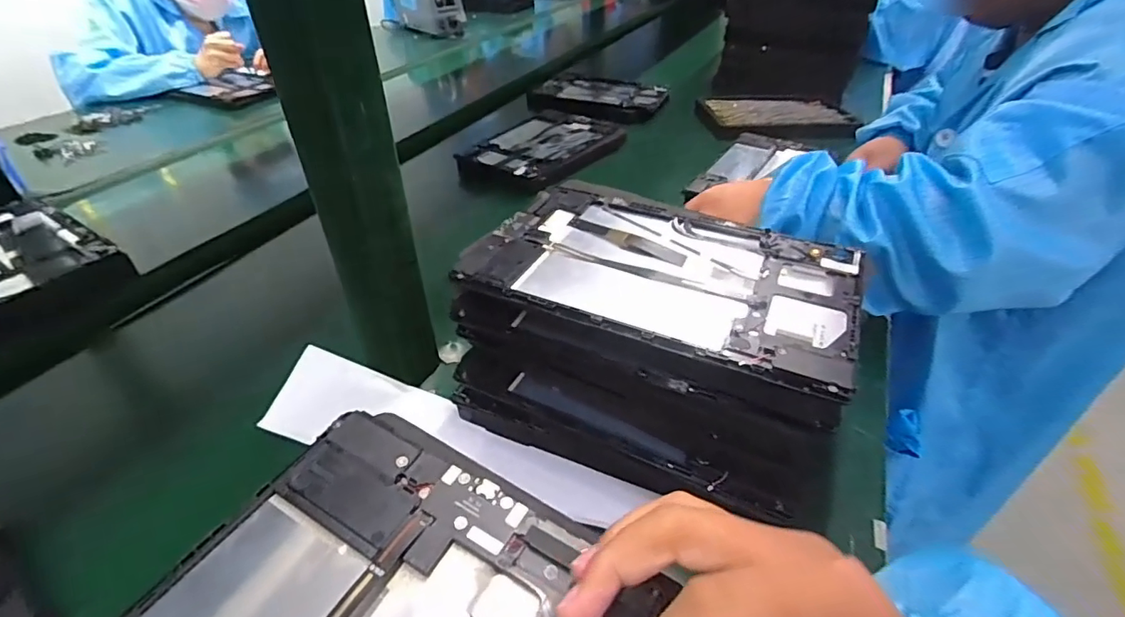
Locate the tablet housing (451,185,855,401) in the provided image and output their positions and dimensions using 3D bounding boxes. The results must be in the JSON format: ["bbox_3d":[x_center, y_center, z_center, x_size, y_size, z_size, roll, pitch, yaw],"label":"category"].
[{"bbox_3d":[0.067,-0.031,0.347,0.235,0.009,0.154,18,44,21],"label":"tablet housing"}]

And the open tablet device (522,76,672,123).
[{"bbox_3d":[0.067,-0.411,1.016,0.261,0.032,0.156,18,44,21],"label":"open tablet device"}]

